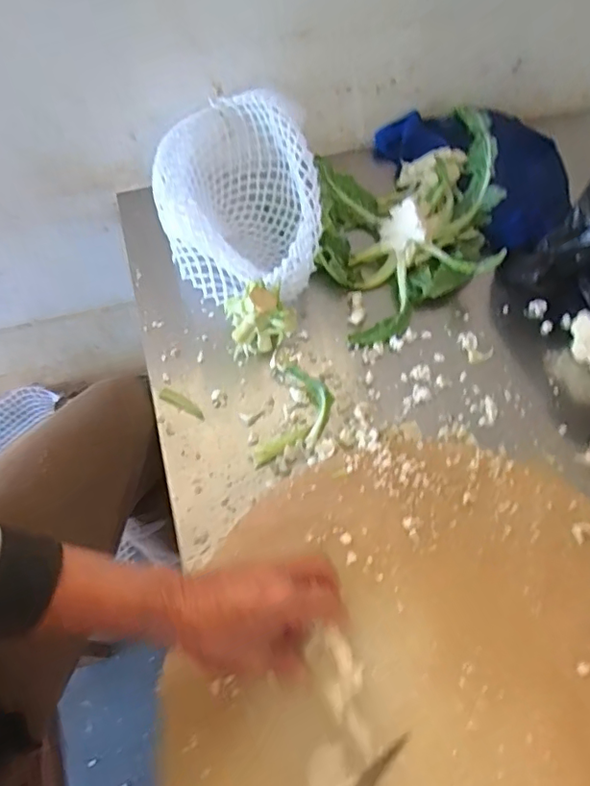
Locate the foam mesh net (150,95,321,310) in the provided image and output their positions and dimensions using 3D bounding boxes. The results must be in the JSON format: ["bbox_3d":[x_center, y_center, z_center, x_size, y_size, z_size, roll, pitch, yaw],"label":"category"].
[{"bbox_3d":[-0.060,-0.210,0.604,0.168,0.119,0.198,0,61,-1],"label":"foam mesh net"}]

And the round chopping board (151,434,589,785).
[{"bbox_3d":[0.115,0.229,0.399,0.396,0.017,0.395,1,61,-1],"label":"round chopping board"}]

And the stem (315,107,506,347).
[{"bbox_3d":[0.128,-0.179,0.606,0.206,0.099,0.241,2,61,-1],"label":"stem"}]

